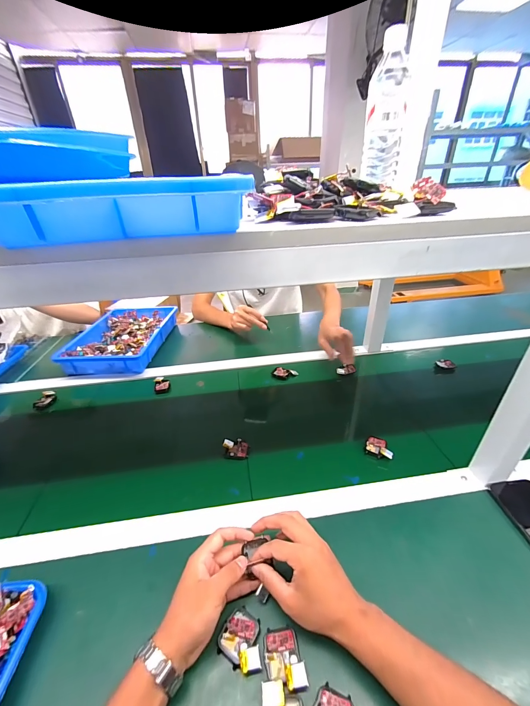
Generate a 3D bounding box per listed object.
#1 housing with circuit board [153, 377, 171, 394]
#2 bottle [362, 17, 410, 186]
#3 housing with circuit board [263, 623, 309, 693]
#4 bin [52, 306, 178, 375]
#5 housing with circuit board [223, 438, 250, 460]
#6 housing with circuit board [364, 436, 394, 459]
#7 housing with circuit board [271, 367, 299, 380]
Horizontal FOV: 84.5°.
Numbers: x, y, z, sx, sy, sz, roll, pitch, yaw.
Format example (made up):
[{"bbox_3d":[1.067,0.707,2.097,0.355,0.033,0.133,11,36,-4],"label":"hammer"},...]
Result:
[{"bbox_3d":[-0.271,0.084,0.770,0.039,0.025,0.047,-12,33,-15],"label":"housing with circuit board"},{"bbox_3d":[0.204,-0.405,0.490,0.064,0.203,0.060,7,33,15],"label":"bottle"},{"bbox_3d":[0.021,0.338,0.325,0.042,0.010,0.051,-6,32,-6],"label":"housing with circuit board"},{"bbox_3d":[-0.460,-0.057,0.957,0.261,0.056,0.383,1,32,4],"label":"bin"},{"bbox_3d":[-0.057,0.190,0.582,0.051,0.024,0.037,2,32,6],"label":"housing with circuit board"},{"bbox_3d":[0.223,0.183,0.571,0.049,0.014,0.048,10,34,19],"label":"housing with circuit board"},{"bbox_3d":[0.054,0.057,0.798,0.069,0.017,0.035,9,34,17],"label":"housing with circuit board"}]

